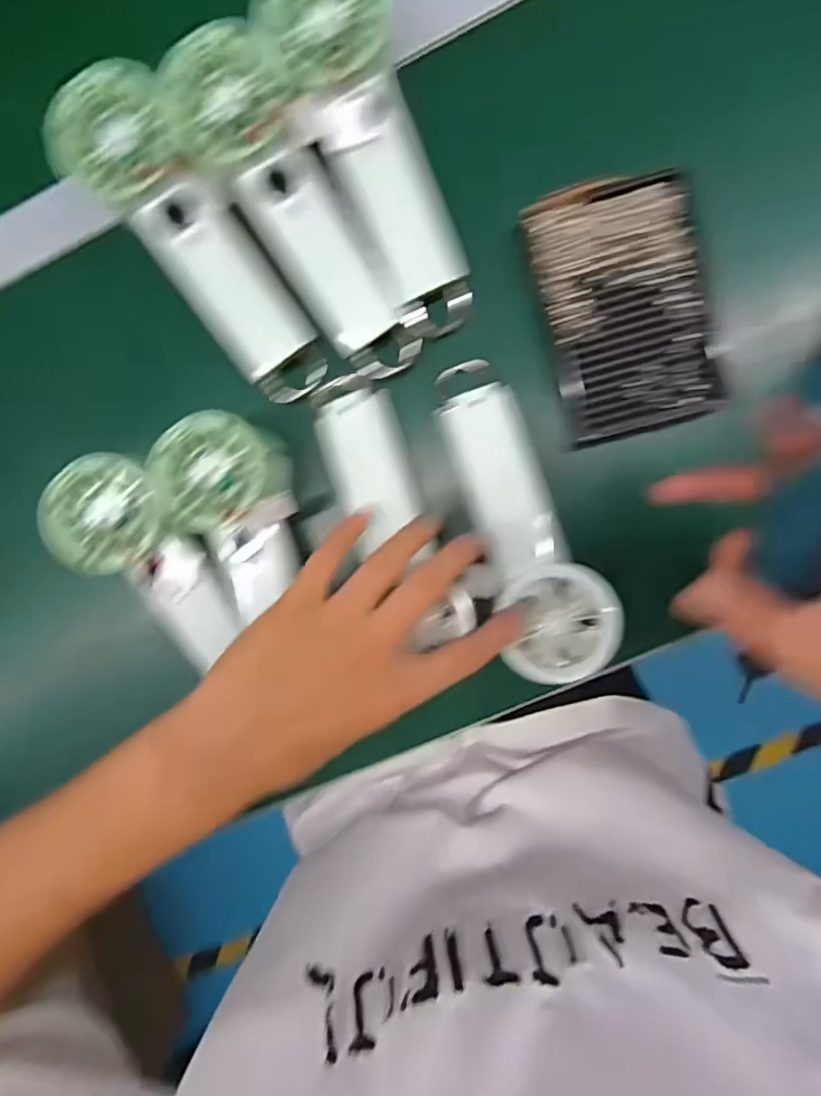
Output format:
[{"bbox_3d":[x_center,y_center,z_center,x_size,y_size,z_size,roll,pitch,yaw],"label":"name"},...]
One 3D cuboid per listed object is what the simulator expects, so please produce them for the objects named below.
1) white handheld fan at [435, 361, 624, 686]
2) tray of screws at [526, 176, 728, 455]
[{"bbox_3d":[0.062,-0.022,0.342,0.059,0.025,0.196,-21,78,6],"label":"white handheld fan"},{"bbox_3d":[0.126,-0.140,0.348,0.089,0.014,0.142,-13,93,6],"label":"tray of screws"}]

